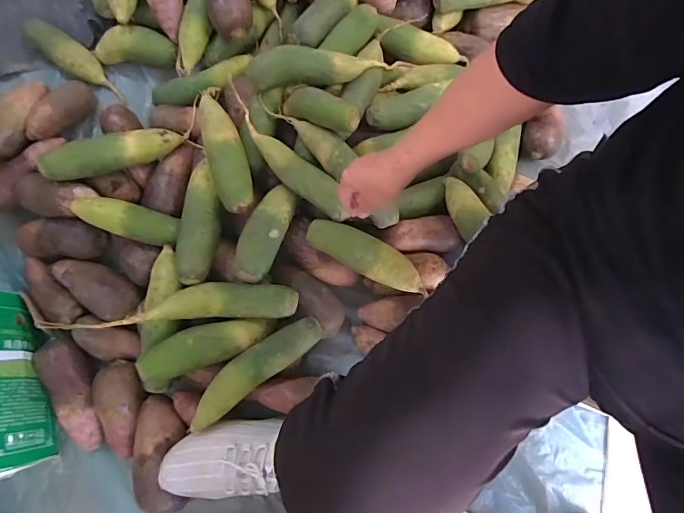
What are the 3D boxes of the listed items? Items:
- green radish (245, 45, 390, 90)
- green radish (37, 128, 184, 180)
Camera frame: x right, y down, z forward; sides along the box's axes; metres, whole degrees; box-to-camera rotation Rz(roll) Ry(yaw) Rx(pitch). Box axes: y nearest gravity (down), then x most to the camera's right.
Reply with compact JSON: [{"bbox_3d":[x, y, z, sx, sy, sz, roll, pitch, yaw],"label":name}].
[{"bbox_3d":[-0.039,-0.299,0.680,0.222,0.068,0.051,-4,78,-1],"label":"green radish"},{"bbox_3d":[-0.374,-0.169,0.689,0.217,0.056,0.050,-21,78,-21],"label":"green radish"}]

